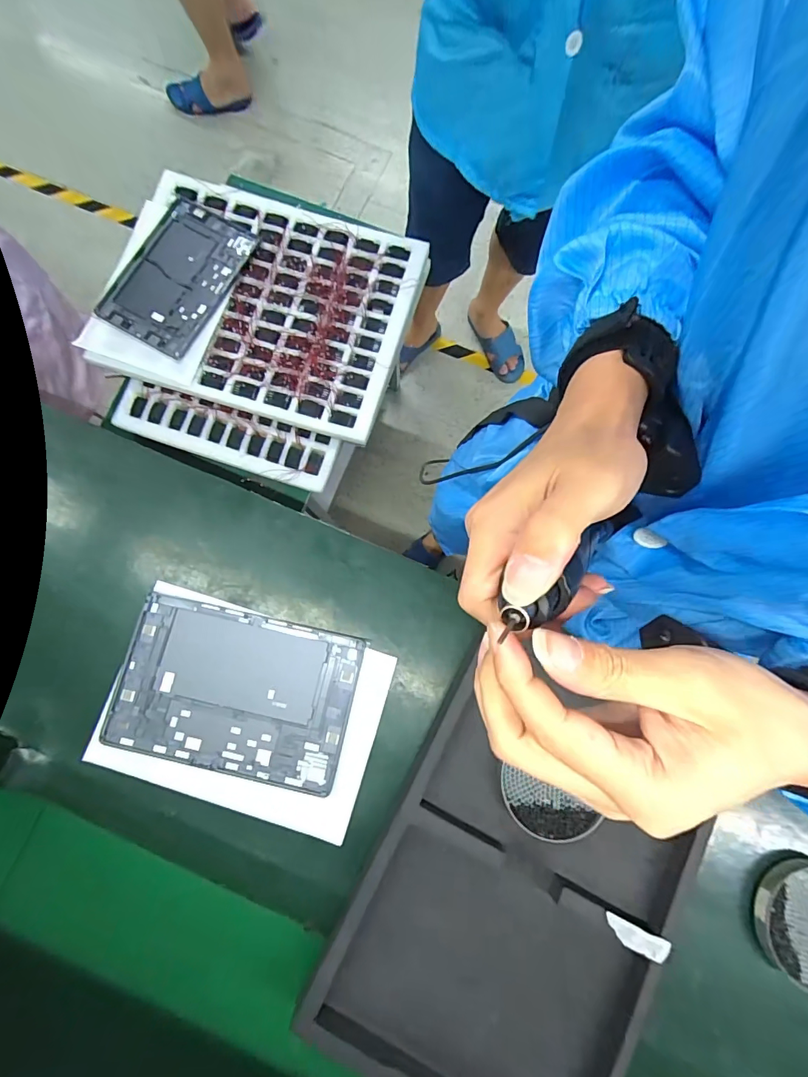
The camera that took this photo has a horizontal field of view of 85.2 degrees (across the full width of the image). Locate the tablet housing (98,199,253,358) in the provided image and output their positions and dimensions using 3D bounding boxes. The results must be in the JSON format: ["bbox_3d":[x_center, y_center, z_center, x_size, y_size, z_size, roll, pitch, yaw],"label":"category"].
[{"bbox_3d":[-0.380,-0.442,0.737,0.165,0.014,0.257,29,81,0],"label":"tablet housing"}]

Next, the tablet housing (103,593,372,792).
[{"bbox_3d":[-0.186,0.167,0.486,0.253,0.010,0.165,13,79,1],"label":"tablet housing"}]

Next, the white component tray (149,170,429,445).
[{"bbox_3d":[-0.223,-0.404,0.739,0.464,0.029,0.385,18,80,2],"label":"white component tray"}]

